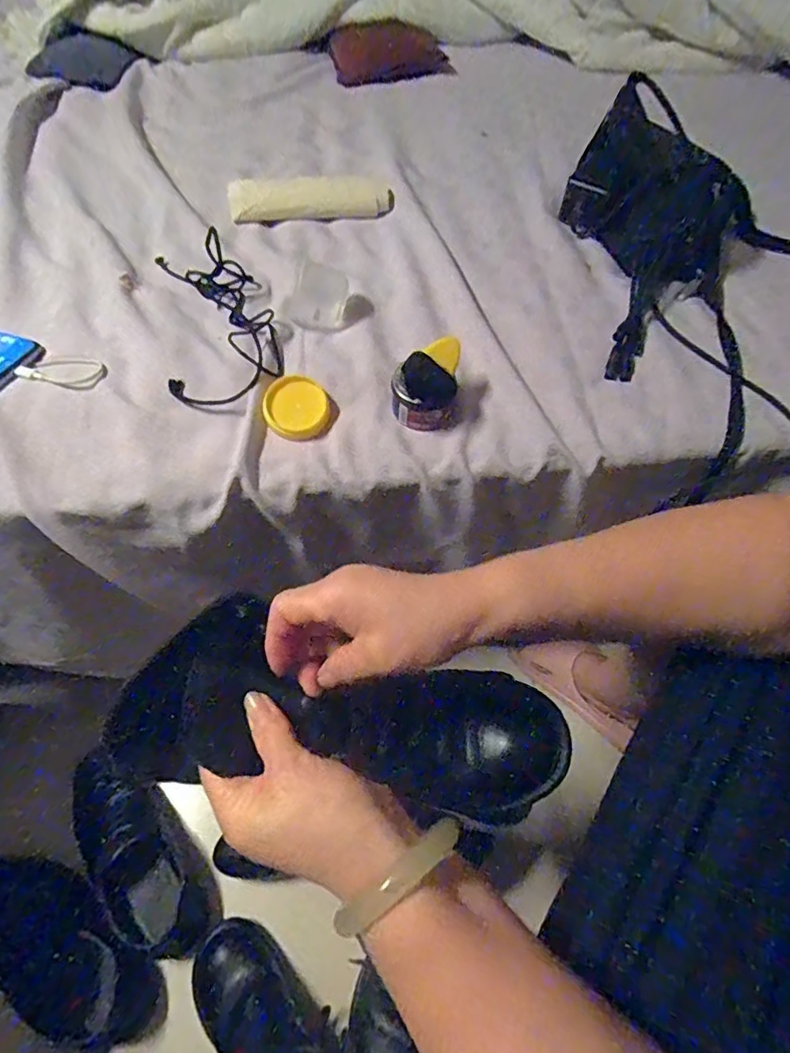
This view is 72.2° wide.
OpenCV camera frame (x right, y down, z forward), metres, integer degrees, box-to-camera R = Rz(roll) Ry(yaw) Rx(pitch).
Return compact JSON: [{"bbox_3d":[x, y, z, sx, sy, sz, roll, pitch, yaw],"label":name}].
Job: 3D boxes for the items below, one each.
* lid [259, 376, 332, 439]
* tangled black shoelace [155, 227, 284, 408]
[{"bbox_3d":[-0.087,-0.104,0.477,0.056,0.008,0.055,18,81,-6],"label":"lid"},{"bbox_3d":[-0.172,-0.208,0.521,0.105,0.034,0.216,-12,62,-8],"label":"tangled black shoelace"}]

